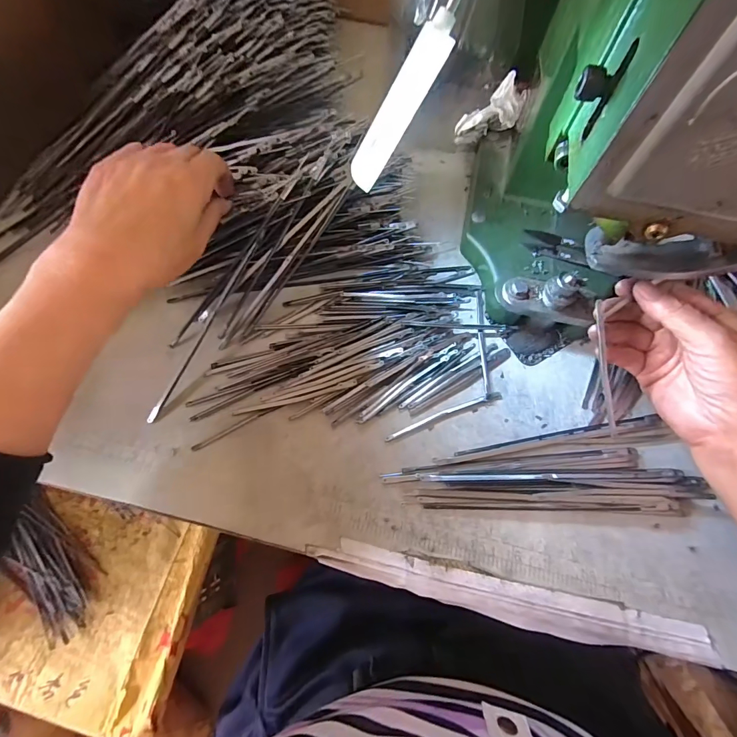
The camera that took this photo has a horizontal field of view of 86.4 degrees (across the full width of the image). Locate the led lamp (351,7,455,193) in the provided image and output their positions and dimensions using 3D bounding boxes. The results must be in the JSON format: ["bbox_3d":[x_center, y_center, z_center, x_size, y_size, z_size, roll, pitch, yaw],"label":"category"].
[{"bbox_3d":[0.017,-0.143,0.217,0.015,0.088,0.013,-18,64,-49],"label":"led lamp"}]

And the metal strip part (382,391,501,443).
[{"bbox_3d":[0.059,0.036,0.304,0.098,0.004,0.007,-19,70,-9],"label":"metal strip part"}]

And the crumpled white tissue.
[{"bbox_3d":[0.116,-0.237,0.372,0.069,0.032,0.027,-23,64,32],"label":"crumpled white tissue"}]

